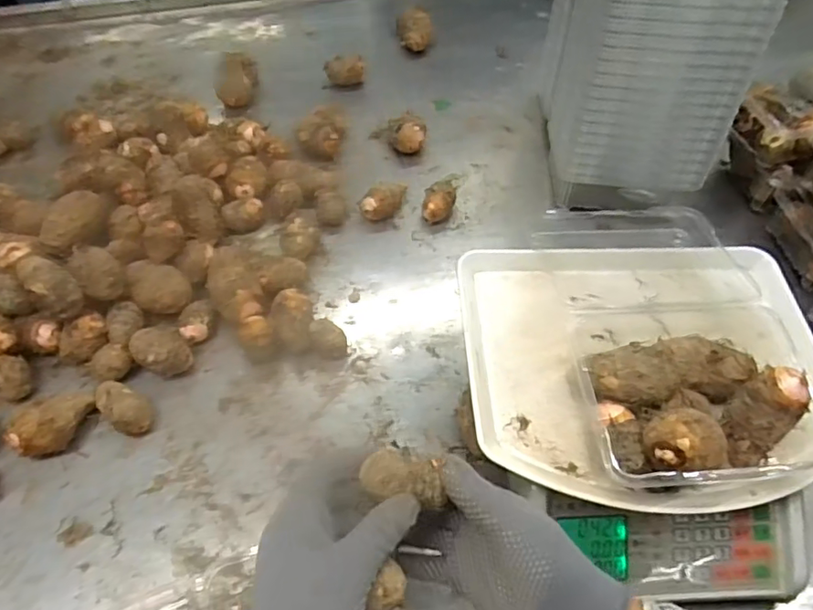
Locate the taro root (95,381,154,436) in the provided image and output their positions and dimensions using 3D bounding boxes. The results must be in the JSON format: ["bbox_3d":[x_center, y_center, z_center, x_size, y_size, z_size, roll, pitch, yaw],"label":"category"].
[{"bbox_3d":[-0.267,0.099,0.547,0.059,0.039,0.034,36,62,18],"label":"taro root"}]

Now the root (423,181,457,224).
[{"bbox_3d":[0.040,-0.125,0.706,0.037,0.034,0.045,8,57,1],"label":"root"}]

